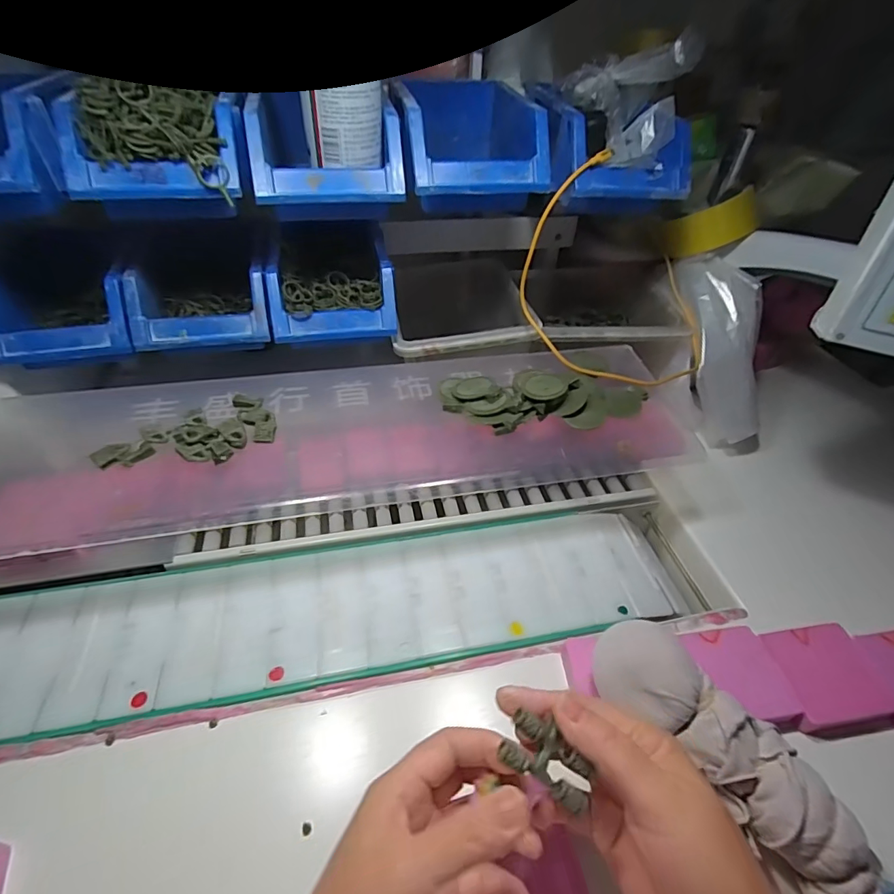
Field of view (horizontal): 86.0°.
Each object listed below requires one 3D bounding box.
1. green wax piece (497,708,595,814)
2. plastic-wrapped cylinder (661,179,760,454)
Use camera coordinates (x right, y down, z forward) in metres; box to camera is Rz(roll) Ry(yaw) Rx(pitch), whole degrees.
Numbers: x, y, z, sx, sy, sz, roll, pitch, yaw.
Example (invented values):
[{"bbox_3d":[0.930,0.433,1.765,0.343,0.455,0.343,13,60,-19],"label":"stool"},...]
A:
[{"bbox_3d":[0.049,0.149,0.229,0.041,0.017,0.027,22,51,16],"label":"green wax piece"},{"bbox_3d":[0.320,-0.135,0.556,0.085,0.063,0.290,-9,93,-11],"label":"plastic-wrapped cylinder"}]

